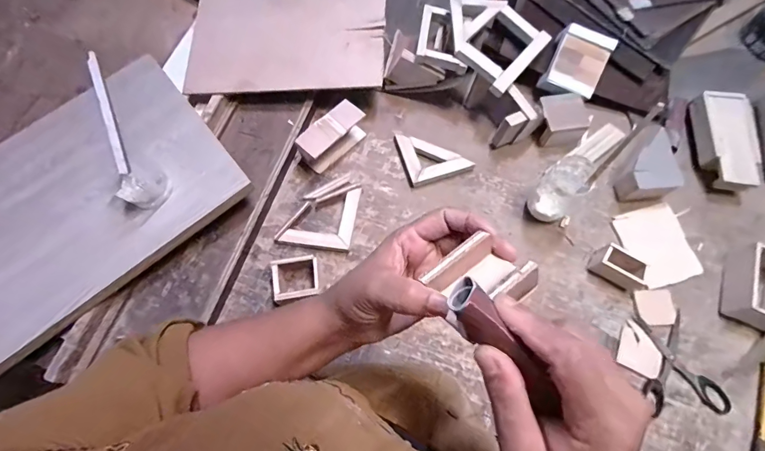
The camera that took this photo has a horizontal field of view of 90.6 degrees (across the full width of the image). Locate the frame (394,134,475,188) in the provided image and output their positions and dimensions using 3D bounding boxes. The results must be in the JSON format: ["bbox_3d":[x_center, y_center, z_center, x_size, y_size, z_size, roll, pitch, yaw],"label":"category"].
[{"bbox_3d":[0.082,-0.118,0.623,0.103,0.018,0.094,-17,69,-6],"label":"frame"}]

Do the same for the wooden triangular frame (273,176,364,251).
[{"bbox_3d":[-0.093,-0.023,0.587,0.107,0.021,0.122,9,69,4],"label":"wooden triangular frame"}]

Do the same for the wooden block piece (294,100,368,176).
[{"bbox_3d":[-0.083,-0.144,0.613,0.110,0.055,0.052,-41,74,-14],"label":"wooden block piece"}]

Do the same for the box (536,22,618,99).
[{"bbox_3d":[0.320,-0.266,0.621,0.089,0.039,0.103,17,107,-3],"label":"box"}]

